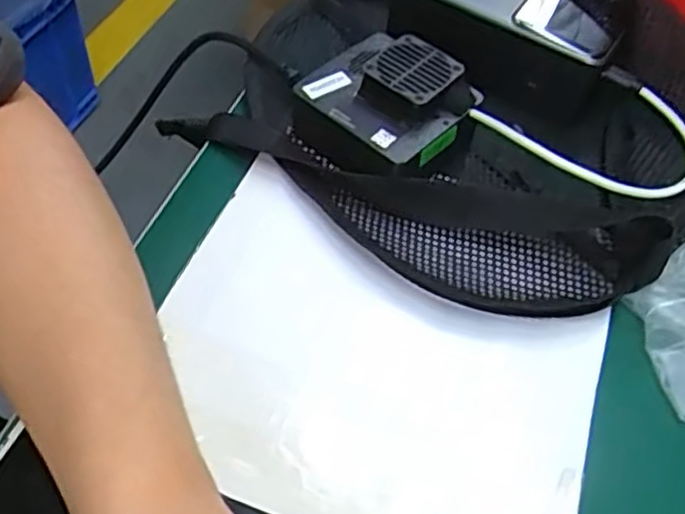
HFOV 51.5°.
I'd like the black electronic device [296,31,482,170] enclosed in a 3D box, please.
[{"bbox_3d":[0.021,-0.082,0.372,0.082,0.044,0.067,37,61,19],"label":"black electronic device"}]

